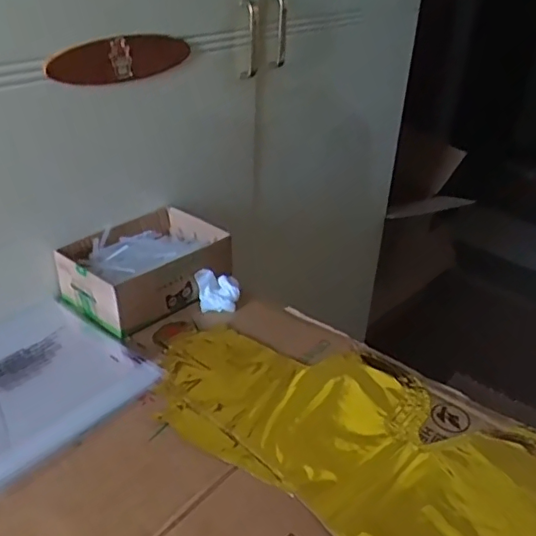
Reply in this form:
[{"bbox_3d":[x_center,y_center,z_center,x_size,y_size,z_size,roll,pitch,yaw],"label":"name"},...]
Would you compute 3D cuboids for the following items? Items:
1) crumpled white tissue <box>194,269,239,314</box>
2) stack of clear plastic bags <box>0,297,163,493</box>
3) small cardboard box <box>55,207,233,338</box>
[{"bbox_3d":[-0.061,0.026,0.699,0.052,0.041,0.037,-3,32,-10],"label":"crumpled white tissue"},{"bbox_3d":[-0.257,0.117,0.587,0.229,0.018,0.213,27,38,35],"label":"stack of clear plastic bags"},{"bbox_3d":[-0.152,-0.003,0.726,0.141,0.064,0.194,28,39,34],"label":"small cardboard box"}]

